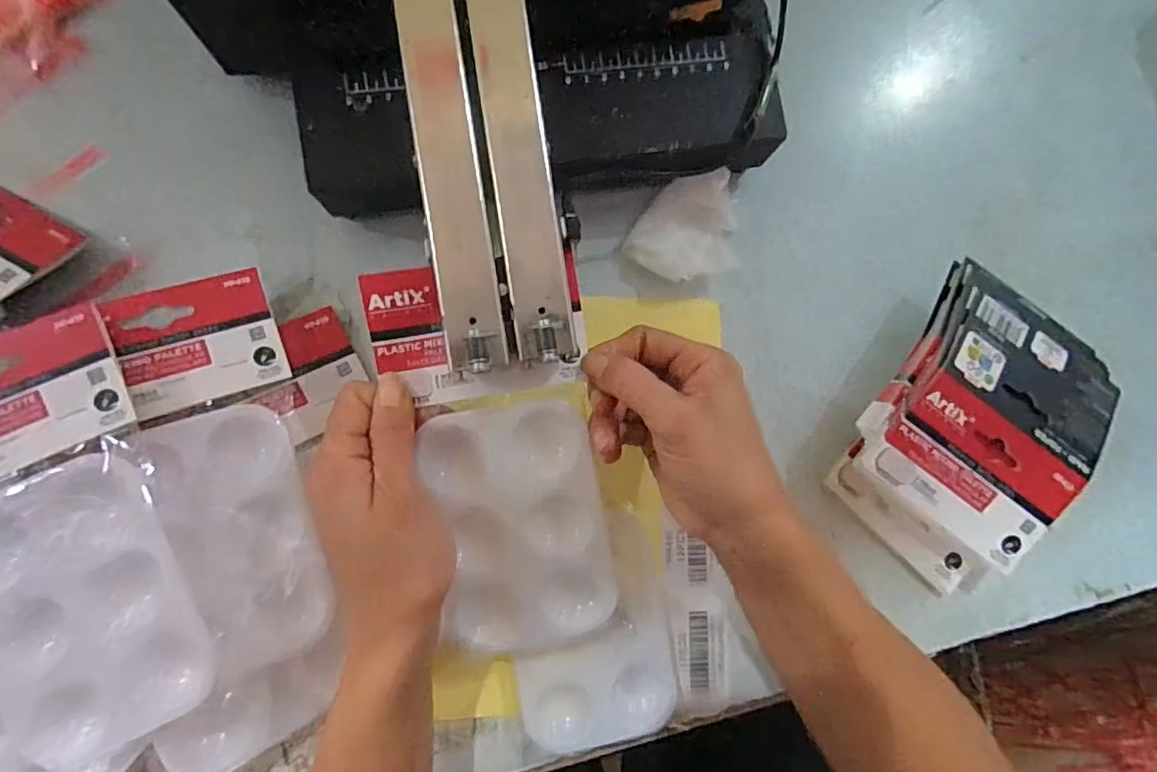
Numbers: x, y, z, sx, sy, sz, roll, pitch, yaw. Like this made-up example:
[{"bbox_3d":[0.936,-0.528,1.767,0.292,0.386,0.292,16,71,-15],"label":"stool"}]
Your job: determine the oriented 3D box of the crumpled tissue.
[{"bbox_3d":[0.066,-0.094,0.330,0.073,0.024,0.055,-13,87,-8],"label":"crumpled tissue"}]

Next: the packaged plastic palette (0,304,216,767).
[{"bbox_3d":[-0.239,0.068,0.255,0.093,0.024,0.192,-21,88,-8],"label":"packaged plastic palette"}]

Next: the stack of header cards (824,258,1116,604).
[{"bbox_3d":[0.229,0.023,0.322,0.116,0.058,0.163,37,82,-3],"label":"stack of header cards"}]

